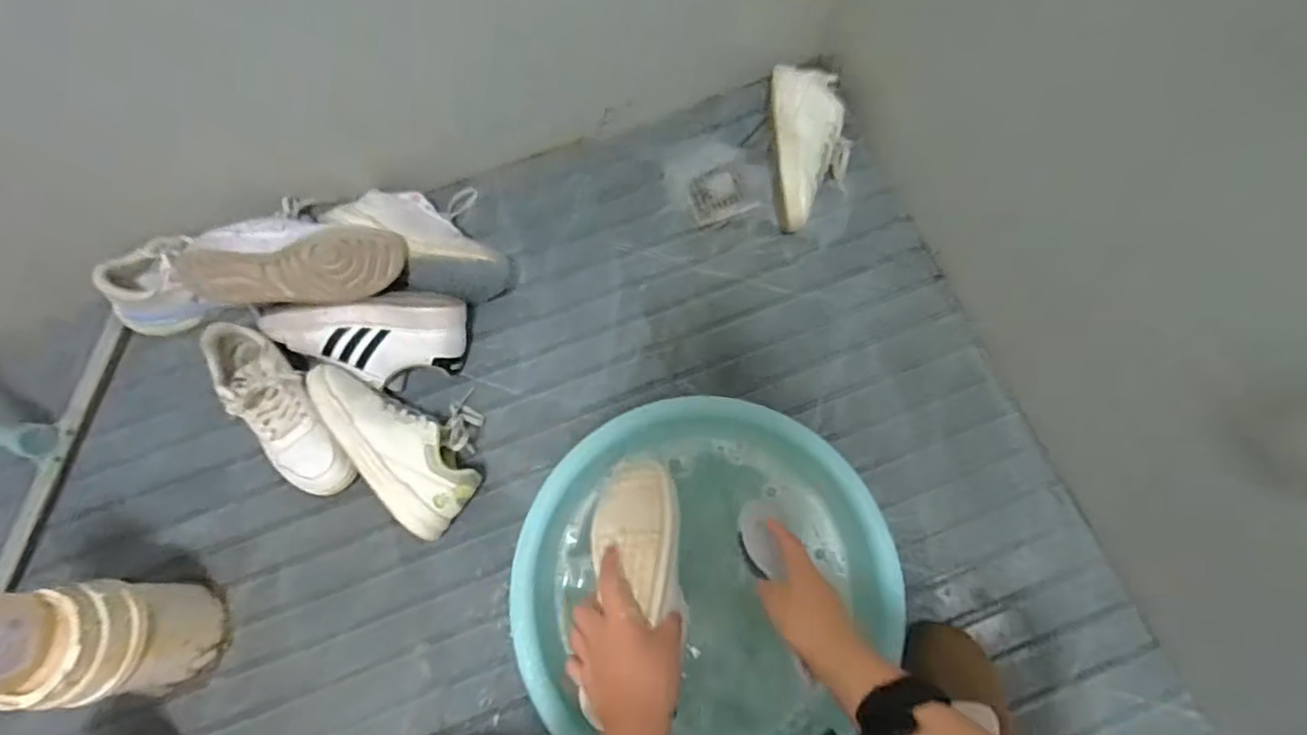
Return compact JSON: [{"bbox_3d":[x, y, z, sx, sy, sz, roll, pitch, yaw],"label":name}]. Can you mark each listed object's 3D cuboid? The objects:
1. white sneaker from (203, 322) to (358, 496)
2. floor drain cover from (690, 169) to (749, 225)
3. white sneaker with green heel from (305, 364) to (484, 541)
[{"bbox_3d":[-0.453,0.050,0.760,0.091,0.087,0.242,-32,75,-9],"label":"white sneaker"},{"bbox_3d":[0.091,-0.249,0.899,0.076,0.004,0.075,-14,77,5],"label":"floor drain cover"},{"bbox_3d":[-0.294,0.072,0.749,0.136,0.081,0.240,-41,76,-13],"label":"white sneaker with green heel"}]

